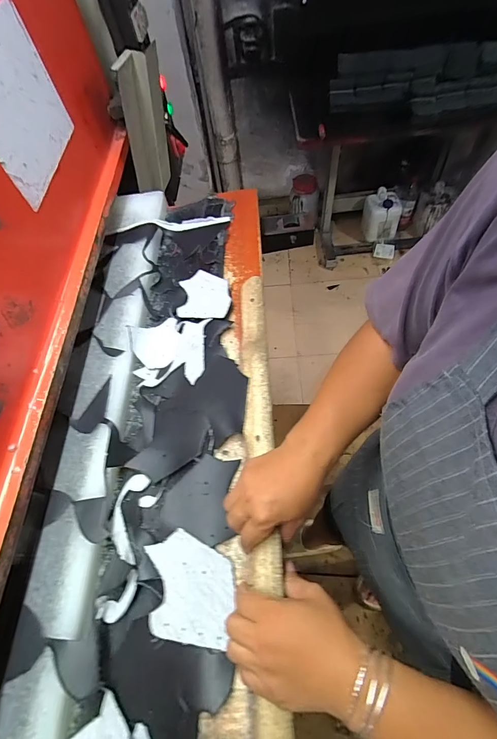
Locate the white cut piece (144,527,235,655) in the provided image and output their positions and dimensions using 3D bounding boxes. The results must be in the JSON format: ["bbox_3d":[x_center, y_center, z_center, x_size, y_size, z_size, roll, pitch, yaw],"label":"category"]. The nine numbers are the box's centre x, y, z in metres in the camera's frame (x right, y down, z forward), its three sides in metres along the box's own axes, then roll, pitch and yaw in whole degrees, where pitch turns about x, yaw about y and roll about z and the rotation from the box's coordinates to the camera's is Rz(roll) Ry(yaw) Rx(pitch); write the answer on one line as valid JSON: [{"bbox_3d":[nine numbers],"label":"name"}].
[{"bbox_3d":[-0.069,0.249,0.403,0.104,0.006,0.103,0,60,11],"label":"white cut piece"}]

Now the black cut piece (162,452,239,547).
[{"bbox_3d":[-0.056,0.160,0.451,0.089,0.004,0.101,16,62,16],"label":"black cut piece"}]

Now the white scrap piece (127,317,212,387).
[{"bbox_3d":[-0.133,-0.034,0.586,0.128,0.030,0.126,-2,59,6],"label":"white scrap piece"}]

